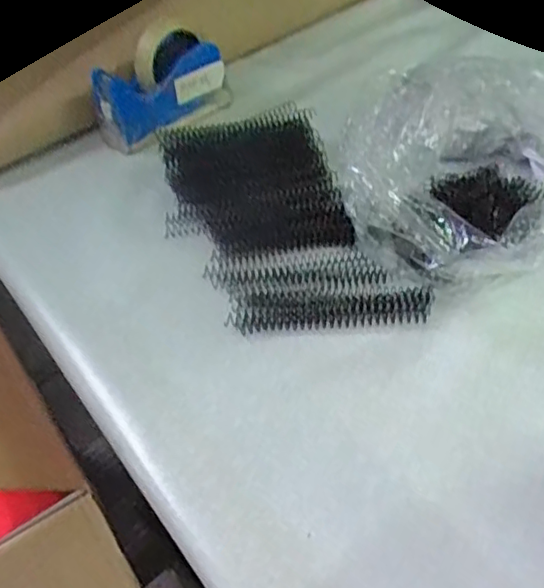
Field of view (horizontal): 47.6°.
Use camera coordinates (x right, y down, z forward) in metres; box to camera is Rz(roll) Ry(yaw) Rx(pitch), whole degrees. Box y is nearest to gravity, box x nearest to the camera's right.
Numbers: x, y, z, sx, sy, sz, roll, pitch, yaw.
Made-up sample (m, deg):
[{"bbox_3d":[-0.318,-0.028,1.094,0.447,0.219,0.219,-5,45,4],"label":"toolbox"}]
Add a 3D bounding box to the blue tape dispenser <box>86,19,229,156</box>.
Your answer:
[{"bbox_3d":[-0.139,-0.249,0.729,0.160,0.098,0.051,-38,33,-19],"label":"blue tape dispenser"}]

